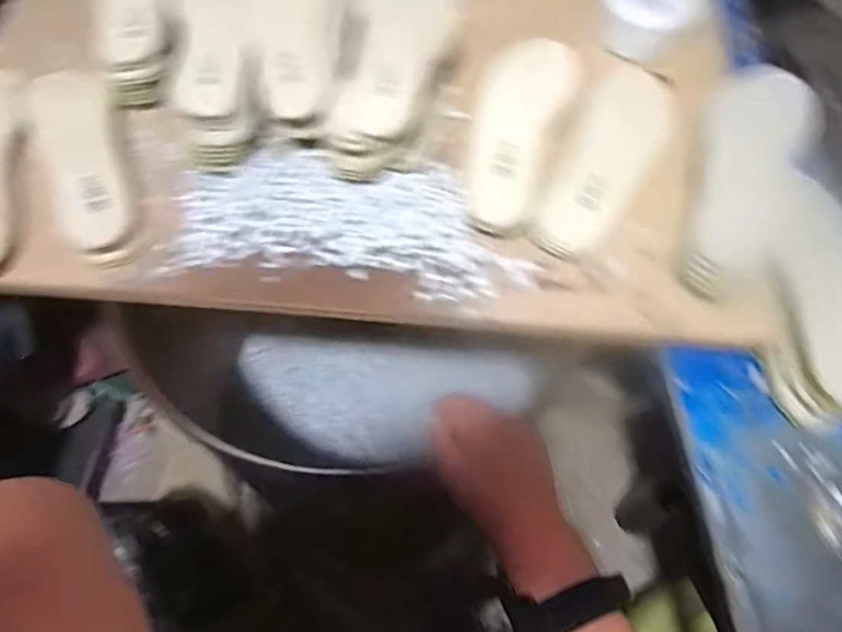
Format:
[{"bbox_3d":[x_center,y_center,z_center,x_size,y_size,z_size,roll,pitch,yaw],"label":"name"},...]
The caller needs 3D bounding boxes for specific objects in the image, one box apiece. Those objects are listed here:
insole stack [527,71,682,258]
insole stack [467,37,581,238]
[{"bbox_3d":[0.191,-0.159,0.598,0.087,0.035,0.231,30,65,12],"label":"insole stack"},{"bbox_3d":[0.097,-0.186,0.613,0.094,0.032,0.225,14,76,5],"label":"insole stack"}]

